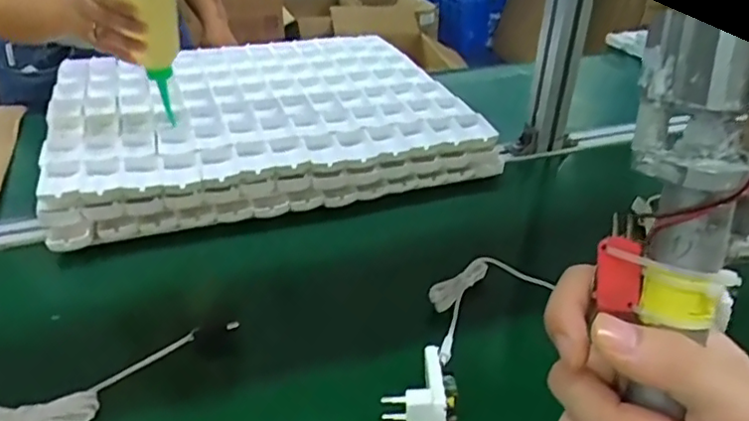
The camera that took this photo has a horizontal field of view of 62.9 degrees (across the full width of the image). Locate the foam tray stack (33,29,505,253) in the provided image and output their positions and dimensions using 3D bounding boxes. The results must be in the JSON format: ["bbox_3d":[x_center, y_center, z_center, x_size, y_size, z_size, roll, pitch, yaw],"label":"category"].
[{"bbox_3d":[-0.150,-0.137,0.841,0.514,0.068,0.449,-11,35,-16],"label":"foam tray stack"}]

